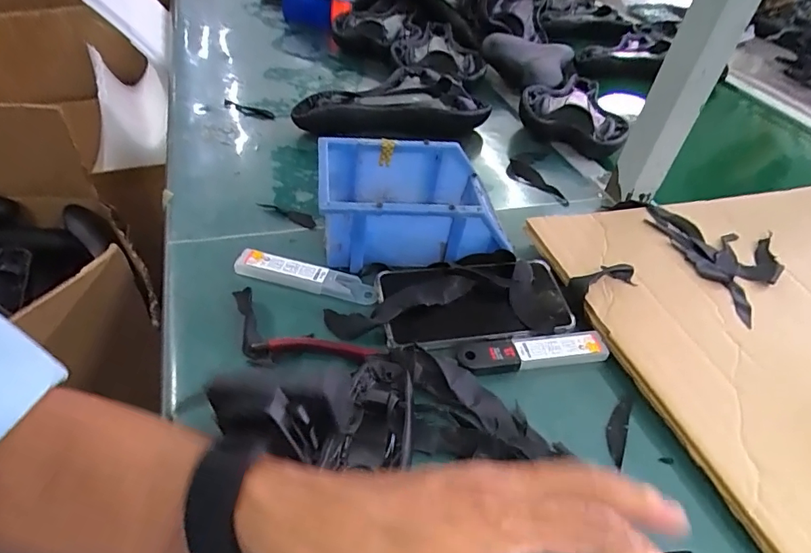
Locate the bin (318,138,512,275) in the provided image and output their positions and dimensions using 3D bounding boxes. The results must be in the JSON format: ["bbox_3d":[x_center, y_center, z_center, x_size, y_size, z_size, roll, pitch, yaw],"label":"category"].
[{"bbox_3d":[0.005,-0.073,0.484,0.170,0.068,0.117,-2,45,-9],"label":"bin"}]

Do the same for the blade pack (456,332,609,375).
[{"bbox_3d":[0.106,0.063,0.412,0.128,0.012,0.027,-4,45,-11],"label":"blade pack"}]

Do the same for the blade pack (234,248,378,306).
[{"bbox_3d":[-0.087,-0.002,0.441,0.126,0.011,0.026,12,45,5],"label":"blade pack"}]

